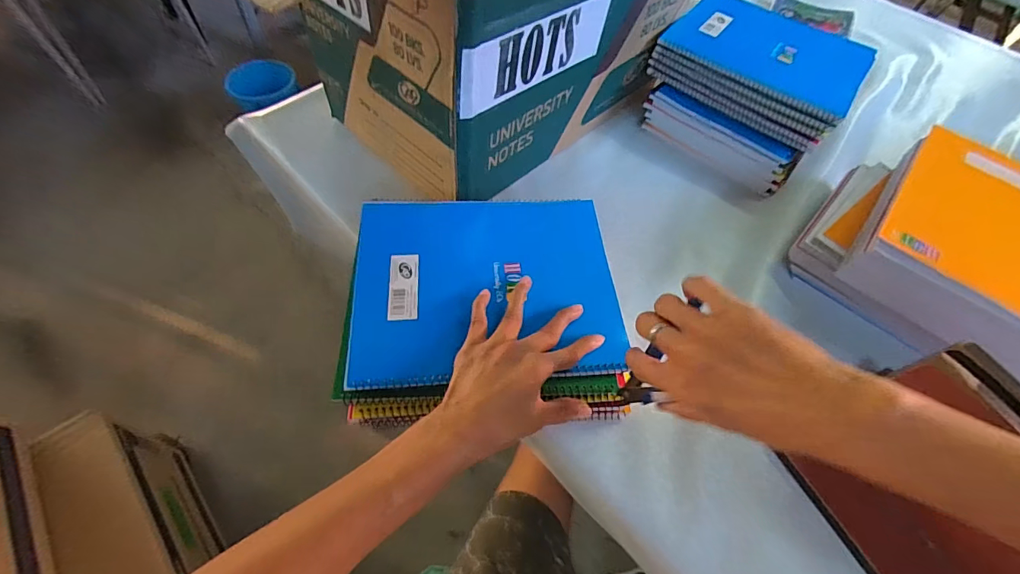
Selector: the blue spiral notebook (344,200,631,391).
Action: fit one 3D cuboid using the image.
[{"bbox_3d":[-0.023,-0.007,0.422,0.250,0.015,0.200,-2,57,-6],"label":"blue spiral notebook"}]

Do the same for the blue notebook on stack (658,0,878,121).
[{"bbox_3d":[0.357,-0.330,0.595,0.250,0.014,0.209,34,61,16],"label":"blue notebook on stack"}]

